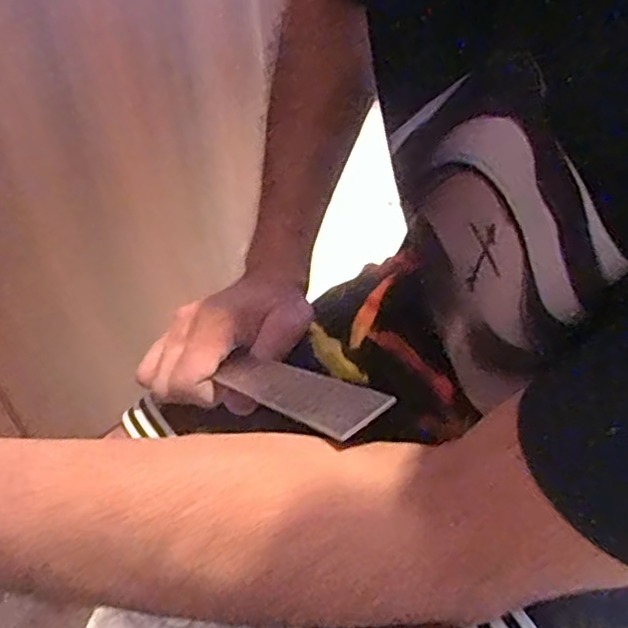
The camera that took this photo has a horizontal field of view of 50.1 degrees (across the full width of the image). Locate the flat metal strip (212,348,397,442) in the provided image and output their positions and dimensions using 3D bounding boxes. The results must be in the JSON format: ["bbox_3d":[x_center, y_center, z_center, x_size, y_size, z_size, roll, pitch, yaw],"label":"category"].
[{"bbox_3d":[-0.016,0.038,0.353,0.031,0.006,0.180,-24,12,-22],"label":"flat metal strip"}]

